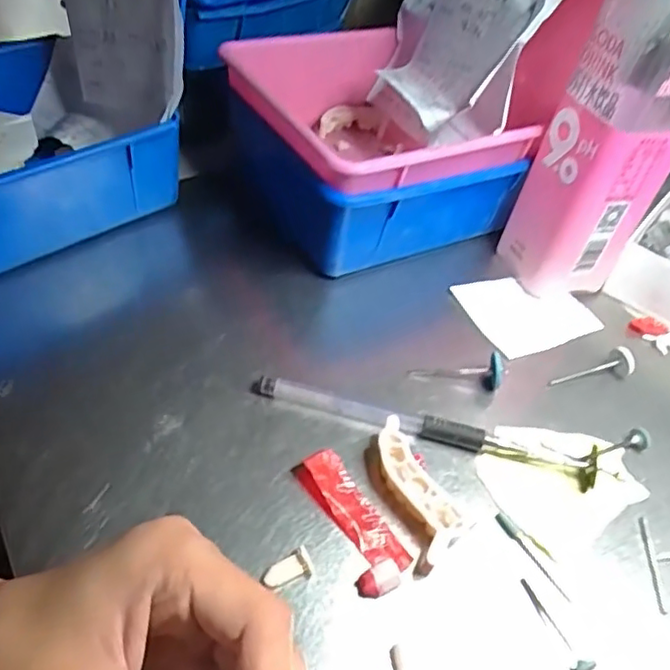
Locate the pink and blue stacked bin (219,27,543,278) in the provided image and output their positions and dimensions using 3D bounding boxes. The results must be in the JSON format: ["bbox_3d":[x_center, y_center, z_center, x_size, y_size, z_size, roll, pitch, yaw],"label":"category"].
[{"bbox_3d":[0.019,-0.120,0.405,0.134,0.087,0.151,-19,52,-24],"label":"pink and blue stacked bin"}]

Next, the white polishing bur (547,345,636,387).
[{"bbox_3d":[0.142,0.021,0.343,0.047,0.016,0.015,-12,49,-18],"label":"white polishing bur"}]

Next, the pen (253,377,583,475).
[{"bbox_3d":[0.039,0.043,0.305,0.160,0.011,0.012,14,46,6],"label":"pen"}]

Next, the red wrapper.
[{"bbox_3d":[0.008,0.075,0.270,0.019,0.009,0.062,-26,55,-28],"label":"red wrapper"}]

